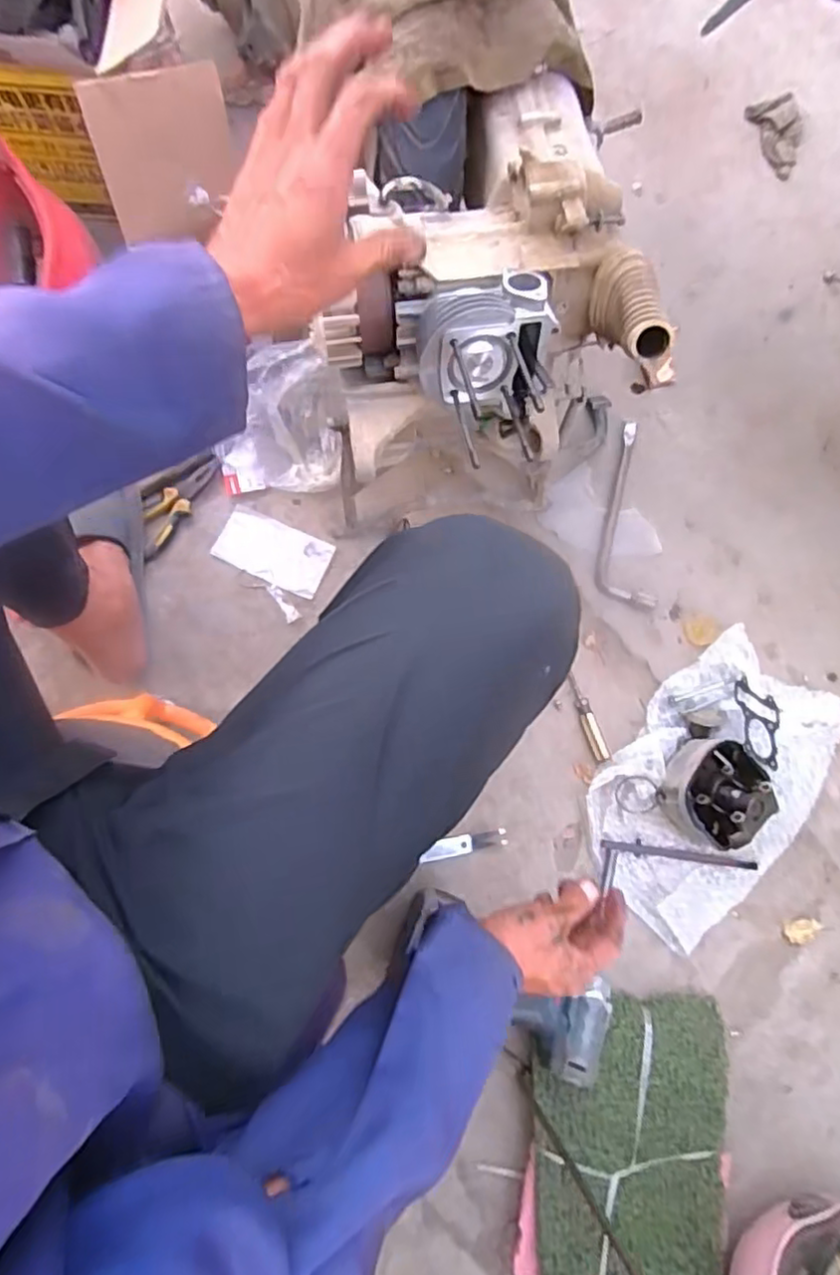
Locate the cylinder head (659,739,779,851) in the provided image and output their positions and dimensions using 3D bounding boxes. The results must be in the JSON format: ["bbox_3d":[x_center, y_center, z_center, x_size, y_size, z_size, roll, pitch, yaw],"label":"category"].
[{"bbox_3d":[0.361,0.186,0.776,0.122,0.083,0.130,2,77,-2],"label":"cylinder head"}]

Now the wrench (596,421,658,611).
[{"bbox_3d":[0.275,-0.168,0.887,0.074,0.022,0.266,-3,79,-1],"label":"wrench"}]

